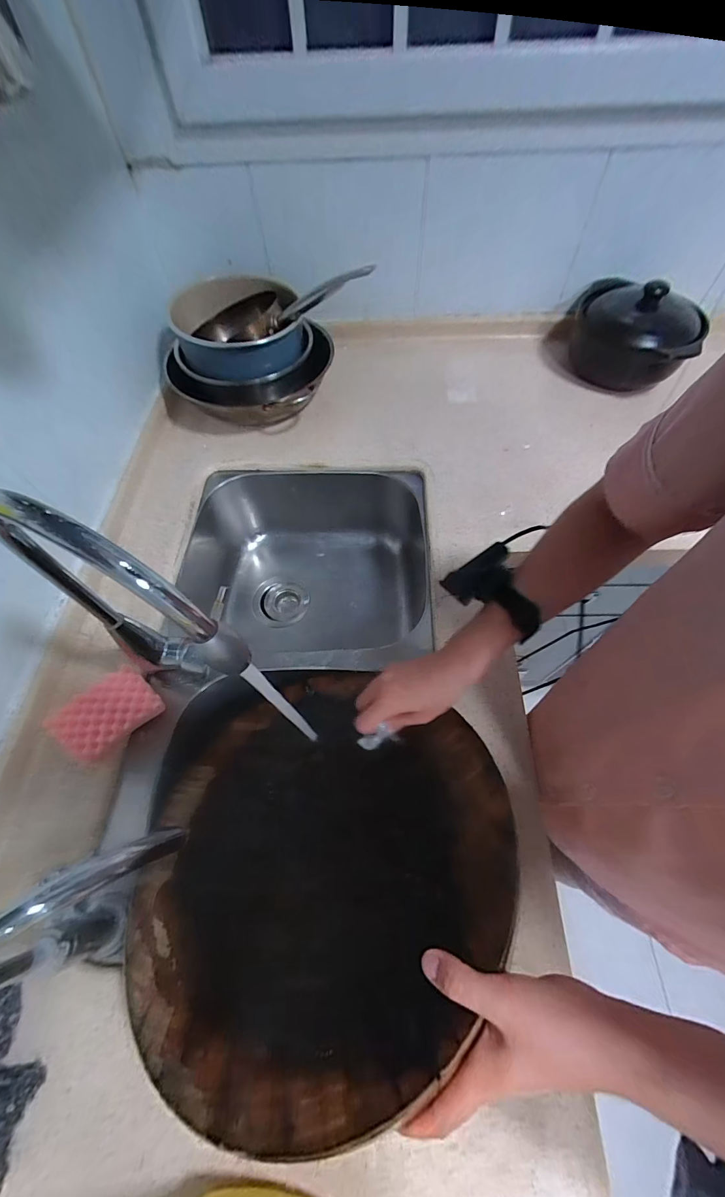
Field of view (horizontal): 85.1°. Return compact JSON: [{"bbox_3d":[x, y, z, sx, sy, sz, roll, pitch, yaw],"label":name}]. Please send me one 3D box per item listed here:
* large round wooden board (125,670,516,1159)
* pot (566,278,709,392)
[{"bbox_3d":[-0.053,0.231,0.384,0.351,0.016,0.343,-13,37,10],"label":"large round wooden board"},{"bbox_3d":[0.531,-0.538,0.789,0.224,0.149,0.228,0,62,0],"label":"pot"}]

